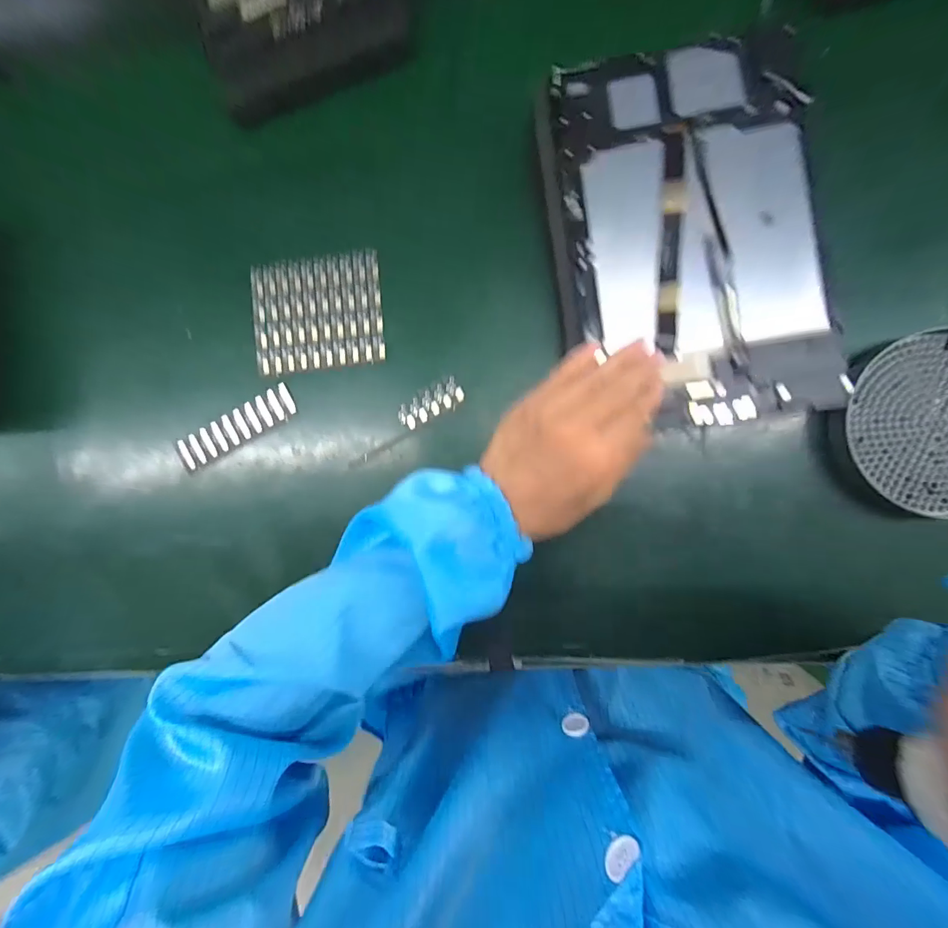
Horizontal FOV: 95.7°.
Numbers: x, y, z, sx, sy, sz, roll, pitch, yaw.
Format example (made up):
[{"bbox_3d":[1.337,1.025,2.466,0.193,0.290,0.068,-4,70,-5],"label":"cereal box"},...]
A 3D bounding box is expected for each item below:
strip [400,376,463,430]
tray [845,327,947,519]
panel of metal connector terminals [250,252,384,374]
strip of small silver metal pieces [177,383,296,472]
[{"bbox_3d":[-0.032,-0.043,0.308,0.049,0.004,0.019,-29,86,6],"label":"strip"},{"bbox_3d":[0.286,-0.024,0.259,0.096,0.017,0.109,-24,86,7],"label":"tray"},{"bbox_3d":[-0.116,-0.113,0.319,0.096,0.004,0.083,-5,89,7],"label":"panel of metal connector terminals"},{"bbox_3d":[-0.179,-0.027,0.322,0.095,0.005,0.024,-28,86,6],"label":"strip of small silver metal pieces"}]

